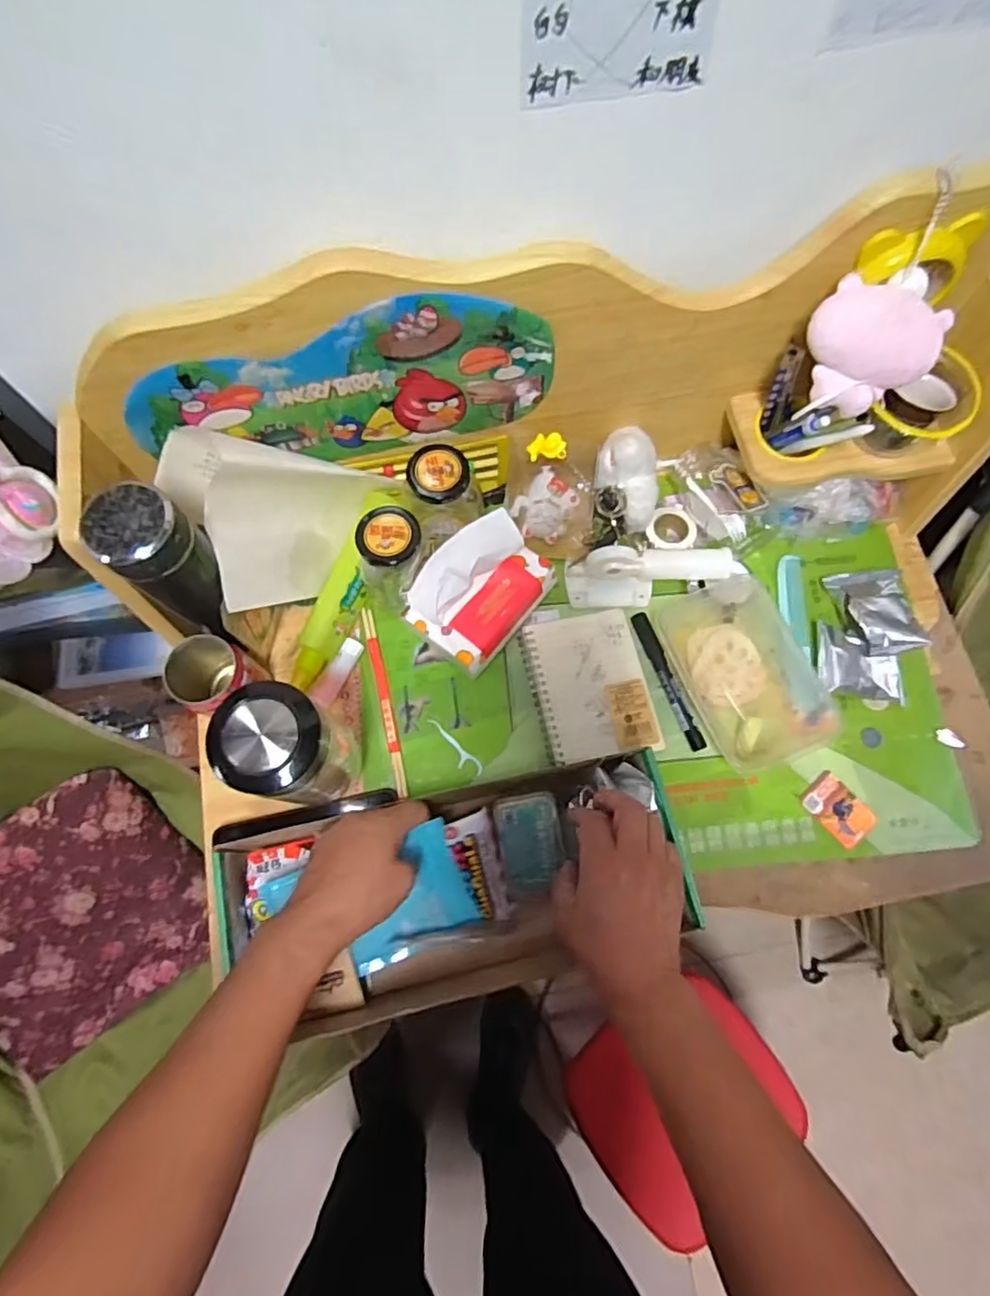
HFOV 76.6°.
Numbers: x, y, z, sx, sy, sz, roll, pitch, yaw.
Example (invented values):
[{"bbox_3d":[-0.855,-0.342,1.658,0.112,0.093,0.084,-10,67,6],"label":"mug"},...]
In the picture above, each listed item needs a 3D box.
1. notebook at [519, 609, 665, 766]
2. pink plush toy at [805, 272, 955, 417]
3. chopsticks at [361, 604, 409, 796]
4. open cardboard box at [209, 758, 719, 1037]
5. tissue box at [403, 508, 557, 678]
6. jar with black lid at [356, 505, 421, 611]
[{"bbox_3d":[0.090,0.035,0.591,0.105,0.010,0.135,-12,74,-3],"label":"notebook"},{"bbox_3d":[0.280,-0.226,0.471,0.092,0.065,0.067,32,76,9],"label":"pink plush toy"},{"bbox_3d":[-0.105,0.049,0.597,0.010,0.004,0.187,-14,74,-4],"label":"chopsticks"},{"bbox_3d":[-0.027,0.198,0.505,0.351,0.070,0.154,-13,74,-4],"label":"open cardboard box"},{"bbox_3d":[-0.015,-0.049,0.580,0.088,0.081,0.124,38,77,11],"label":"tissue box"},{"bbox_3d":[-0.093,-0.075,0.575,0.051,0.120,0.060,26,75,8],"label":"jar with black lid"}]

